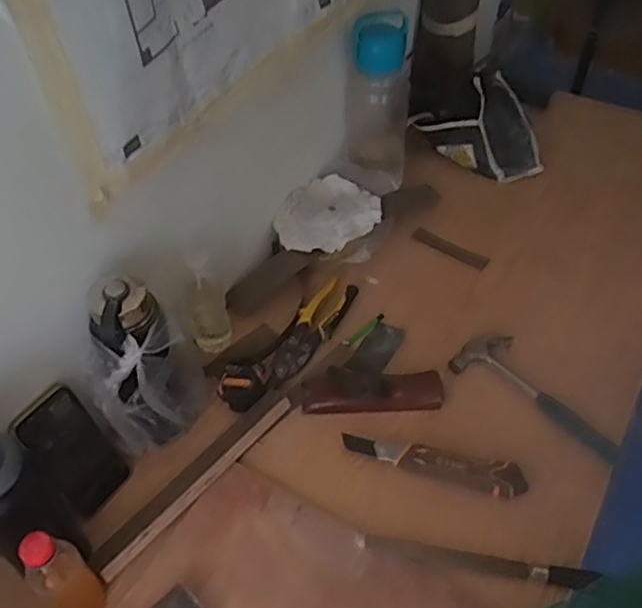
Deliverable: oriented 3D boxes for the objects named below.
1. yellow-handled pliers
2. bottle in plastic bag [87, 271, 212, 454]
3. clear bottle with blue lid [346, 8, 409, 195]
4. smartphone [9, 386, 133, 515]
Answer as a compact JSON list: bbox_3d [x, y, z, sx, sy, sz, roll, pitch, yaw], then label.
[{"bbox_3d":[-0.018,0.043,0.984,0.060,0.028,0.213,25,53,21],"label":"yellow-handled pliers"},{"bbox_3d":[-0.214,0.068,0.808,0.113,0.247,0.127,-4,48,-3],"label":"bottle in plastic bag"},{"bbox_3d":[0.095,-0.342,1.087,0.102,0.249,0.099,5,49,6],"label":"clear bottle with blue lid"},{"bbox_3d":[-0.296,0.177,0.793,0.011,0.164,0.079,8,44,44],"label":"smartphone"}]

